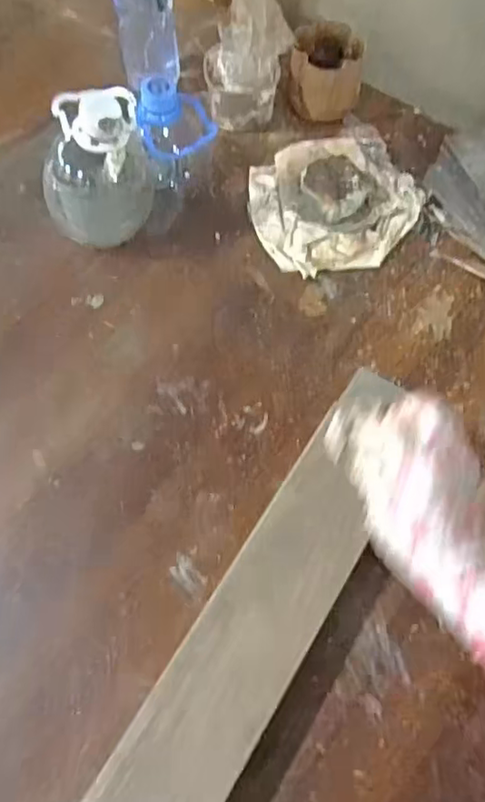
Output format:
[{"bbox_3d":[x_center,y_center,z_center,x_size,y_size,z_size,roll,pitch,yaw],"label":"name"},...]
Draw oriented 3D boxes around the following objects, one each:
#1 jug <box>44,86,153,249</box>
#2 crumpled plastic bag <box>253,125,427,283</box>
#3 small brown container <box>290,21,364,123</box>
[{"bbox_3d":[-0.125,-0.196,0.504,0.088,0.133,0.084,0,66,0],"label":"jug"},{"bbox_3d":[0.086,-0.193,0.549,0.152,0.052,0.142,-21,69,-9],"label":"crumpled plastic bag"},{"bbox_3d":[0.083,-0.325,0.593,0.069,0.062,0.071,0,67,0],"label":"small brown container"}]

